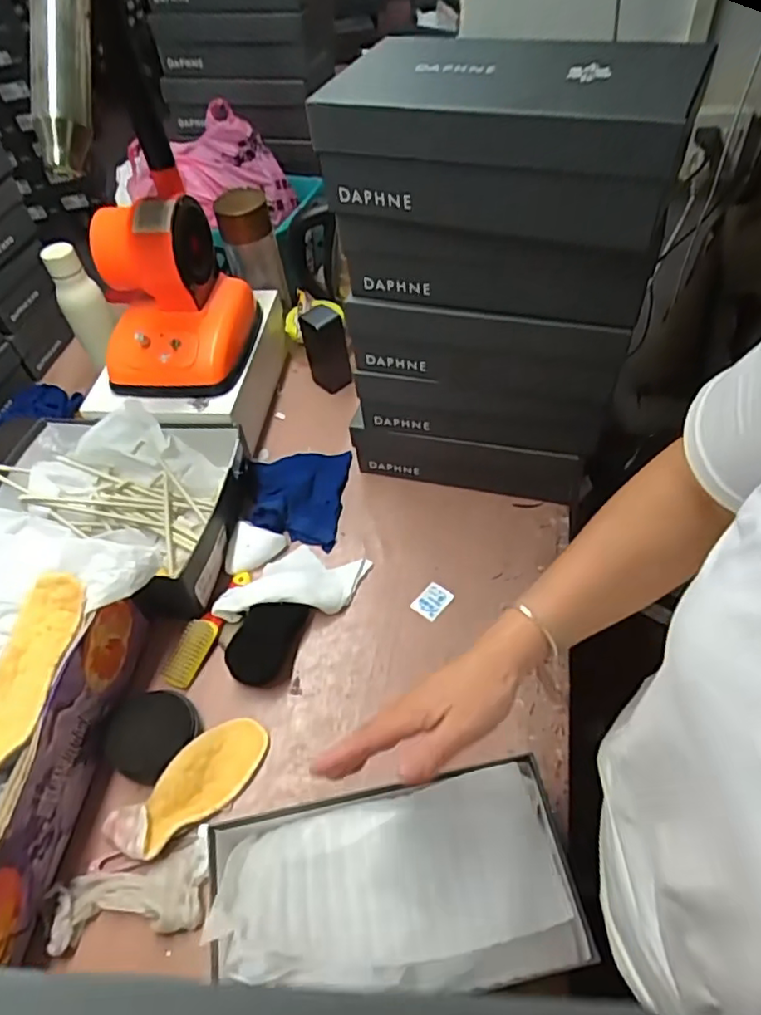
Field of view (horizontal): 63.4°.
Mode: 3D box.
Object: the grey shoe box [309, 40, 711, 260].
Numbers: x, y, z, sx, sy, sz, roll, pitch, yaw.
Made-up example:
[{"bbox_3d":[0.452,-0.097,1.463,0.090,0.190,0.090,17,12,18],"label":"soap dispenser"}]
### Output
[{"bbox_3d":[0.107,-0.325,0.538,0.288,0.102,0.157,19,56,19],"label":"grey shoe box"}]

